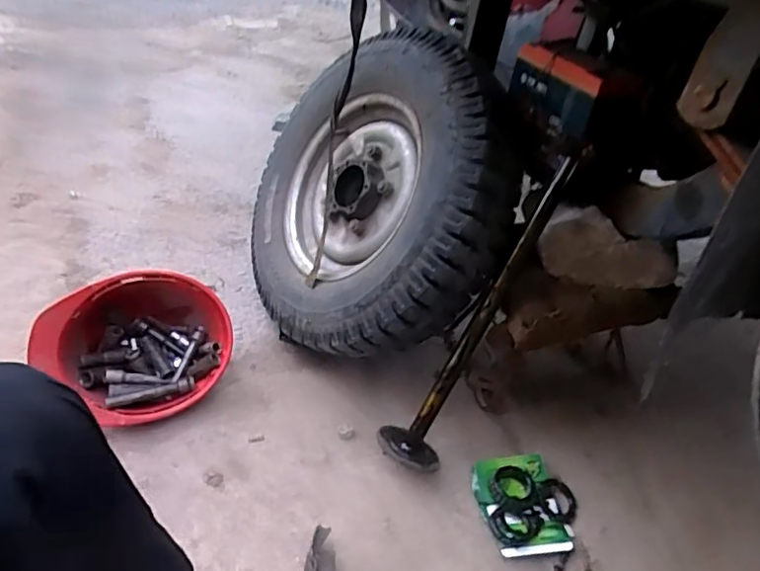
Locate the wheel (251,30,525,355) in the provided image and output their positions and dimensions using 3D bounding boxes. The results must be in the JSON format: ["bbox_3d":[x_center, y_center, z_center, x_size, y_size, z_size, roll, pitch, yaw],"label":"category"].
[{"bbox_3d":[-0.015,-0.147,0.980,0.123,0.516,0.513,20,62,-42],"label":"wheel"}]

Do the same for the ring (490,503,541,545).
[{"bbox_3d":[0.191,0.334,0.815,0.069,0.010,0.054,-10,42,-20],"label":"ring"}]

